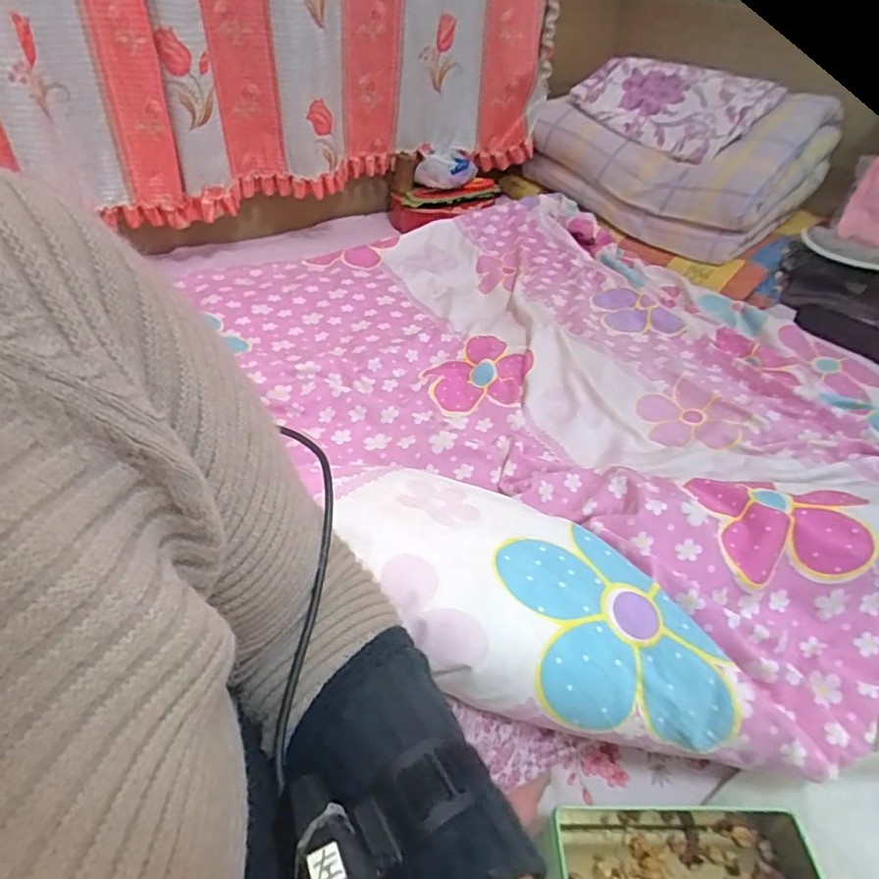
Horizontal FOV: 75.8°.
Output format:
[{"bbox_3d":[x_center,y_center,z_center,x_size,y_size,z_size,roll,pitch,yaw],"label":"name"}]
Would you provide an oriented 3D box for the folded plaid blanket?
[{"bbox_3d":[0.532,-0.670,1.328,0.325,0.302,0.588,-25,50,-29],"label":"folded plaid blanket"}]

